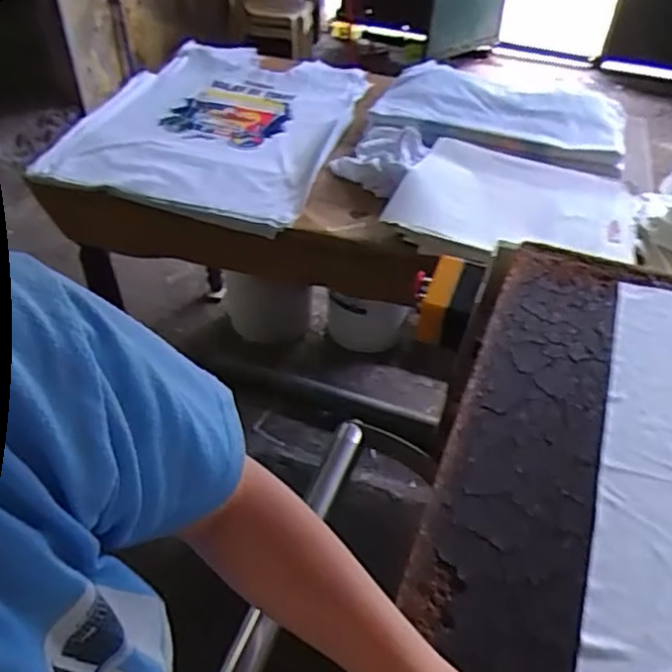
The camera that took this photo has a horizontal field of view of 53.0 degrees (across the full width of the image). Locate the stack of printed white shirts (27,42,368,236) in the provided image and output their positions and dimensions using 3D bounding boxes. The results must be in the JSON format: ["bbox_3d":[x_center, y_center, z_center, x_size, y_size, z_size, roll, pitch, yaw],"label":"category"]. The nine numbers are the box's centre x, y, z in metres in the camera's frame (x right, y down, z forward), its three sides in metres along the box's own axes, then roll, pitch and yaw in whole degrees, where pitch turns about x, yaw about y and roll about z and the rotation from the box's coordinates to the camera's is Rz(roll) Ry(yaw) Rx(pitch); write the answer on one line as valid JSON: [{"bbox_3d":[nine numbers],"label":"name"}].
[{"bbox_3d":[-0.274,-0.509,1.594,0.602,0.063,0.770,9,47,11],"label":"stack of printed white shirts"}]

